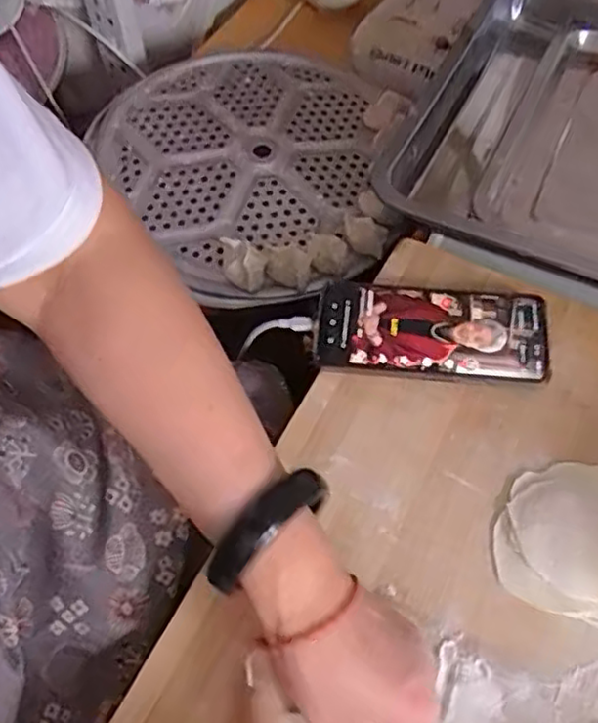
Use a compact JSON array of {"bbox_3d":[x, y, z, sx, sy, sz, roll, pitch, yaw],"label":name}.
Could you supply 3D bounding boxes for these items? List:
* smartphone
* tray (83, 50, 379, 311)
[{"bbox_3d":[0.096,-0.023,0.493,0.163,0.010,0.078,6,59,5],"label":"smartphone"},{"bbox_3d":[-0.037,-0.202,0.682,0.275,0.032,0.304,-31,63,-16],"label":"tray"}]

